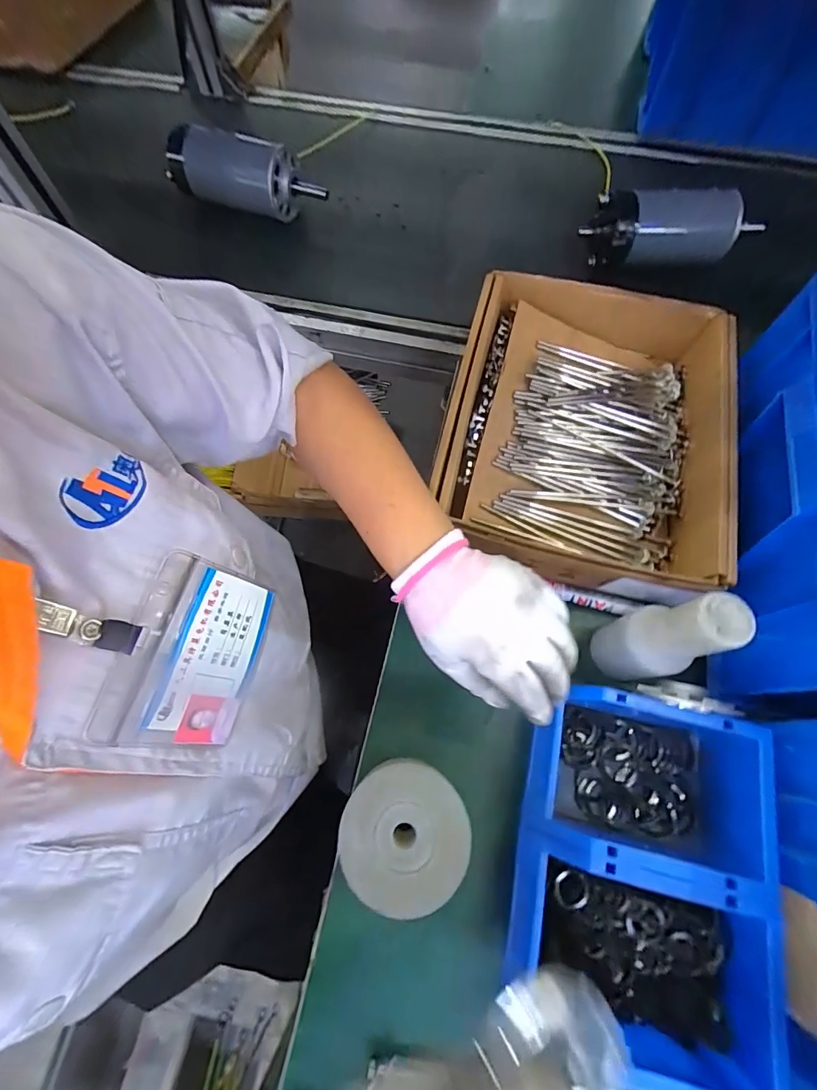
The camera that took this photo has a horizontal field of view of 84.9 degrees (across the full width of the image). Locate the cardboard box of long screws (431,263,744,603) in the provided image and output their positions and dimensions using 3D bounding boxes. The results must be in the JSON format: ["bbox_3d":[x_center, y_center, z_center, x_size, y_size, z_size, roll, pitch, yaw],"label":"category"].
[{"bbox_3d":[0.180,-0.112,0.438,0.274,0.072,0.316,11,69,4],"label":"cardboard box of long screws"}]

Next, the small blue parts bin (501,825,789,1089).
[{"bbox_3d":[0.146,0.266,0.294,0.160,0.069,0.103,13,70,5],"label":"small blue parts bin"}]

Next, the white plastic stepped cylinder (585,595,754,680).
[{"bbox_3d":[0.184,0.074,0.335,0.044,0.149,0.044,6,69,2],"label":"white plastic stepped cylinder"}]

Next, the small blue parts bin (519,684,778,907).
[{"bbox_3d":[0.171,0.173,0.335,0.148,0.073,0.104,13,70,5],"label":"small blue parts bin"}]

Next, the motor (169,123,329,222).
[{"bbox_3d":[-0.211,-0.493,0.589,0.202,0.064,0.078,25,71,9],"label":"motor"}]

